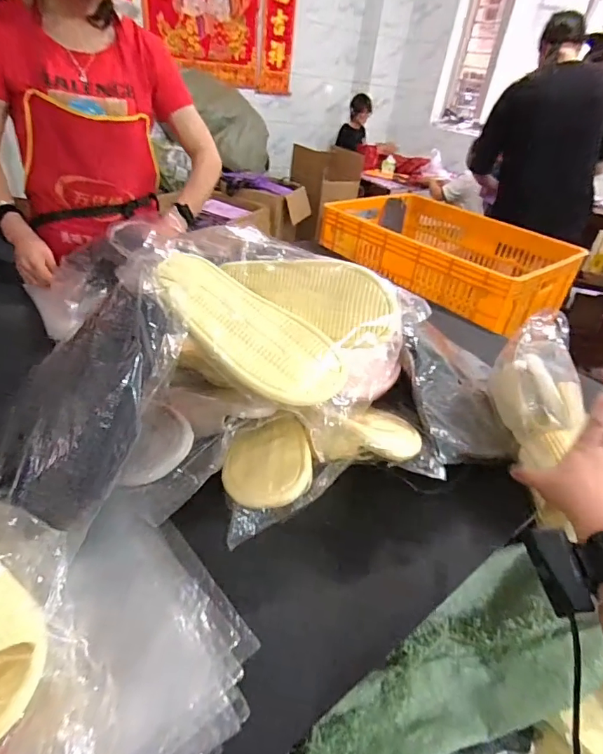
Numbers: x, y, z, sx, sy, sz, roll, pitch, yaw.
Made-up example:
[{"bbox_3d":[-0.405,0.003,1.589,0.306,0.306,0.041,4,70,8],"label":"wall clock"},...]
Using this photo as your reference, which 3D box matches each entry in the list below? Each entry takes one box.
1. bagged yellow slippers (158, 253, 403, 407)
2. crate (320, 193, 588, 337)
[{"bbox_3d":[-0.030,-0.062,0.534,0.295,0.110,0.193,17,63,1],"label":"bagged yellow slippers"},{"bbox_3d":[0.440,-0.398,1.371,0.500,0.135,0.685,-25,46,-38],"label":"crate"}]

